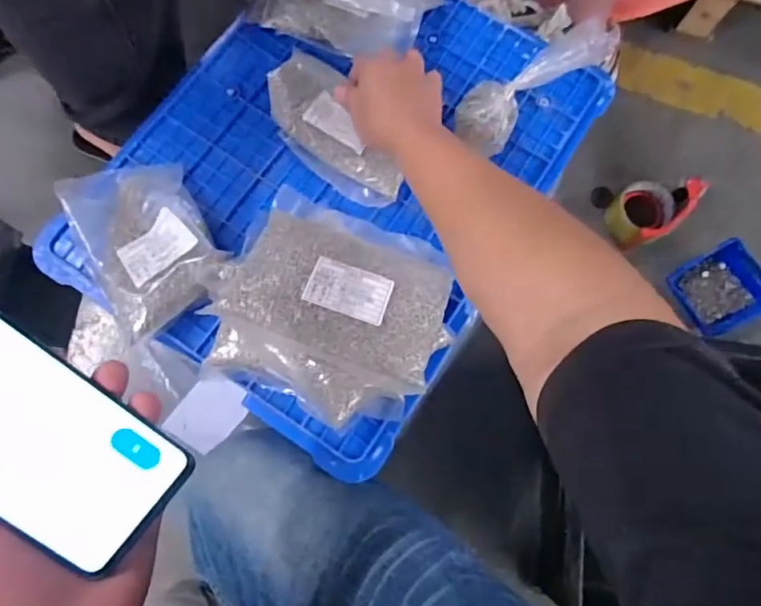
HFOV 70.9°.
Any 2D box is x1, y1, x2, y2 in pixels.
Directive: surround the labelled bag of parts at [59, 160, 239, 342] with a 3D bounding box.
[{"bbox_3d":[-0.224,-0.064,0.512,0.118,0.036,0.171,-29,79,-9],"label":"labelled bag of parts"}]

